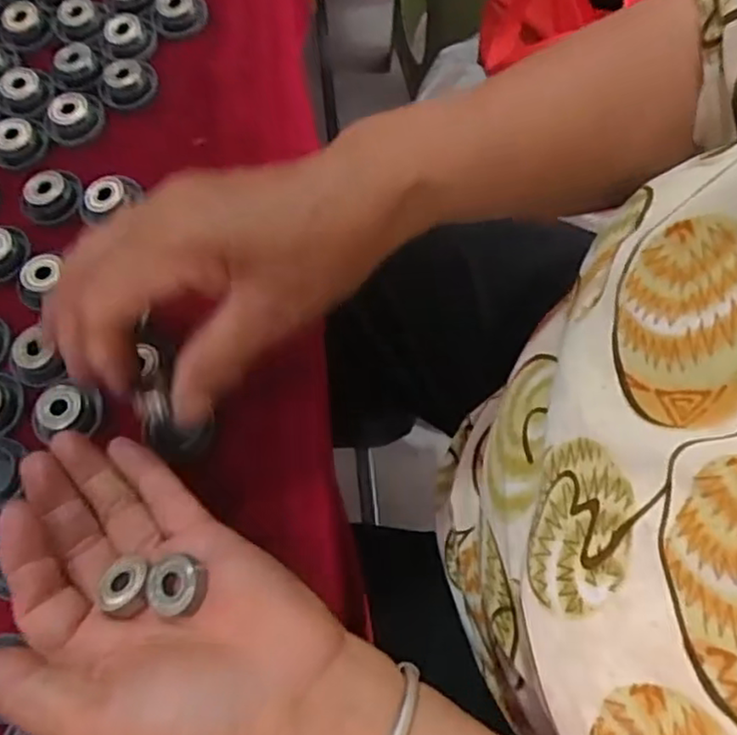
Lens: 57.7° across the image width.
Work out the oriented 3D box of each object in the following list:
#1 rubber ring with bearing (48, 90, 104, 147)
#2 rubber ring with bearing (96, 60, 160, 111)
[{"bbox_3d":[-0.166,-0.143,0.375,0.031,0.008,0.032,-3,69,1],"label":"rubber ring with bearing"},{"bbox_3d":[-0.137,-0.161,0.379,0.031,0.008,0.028,-8,69,-1],"label":"rubber ring with bearing"}]

